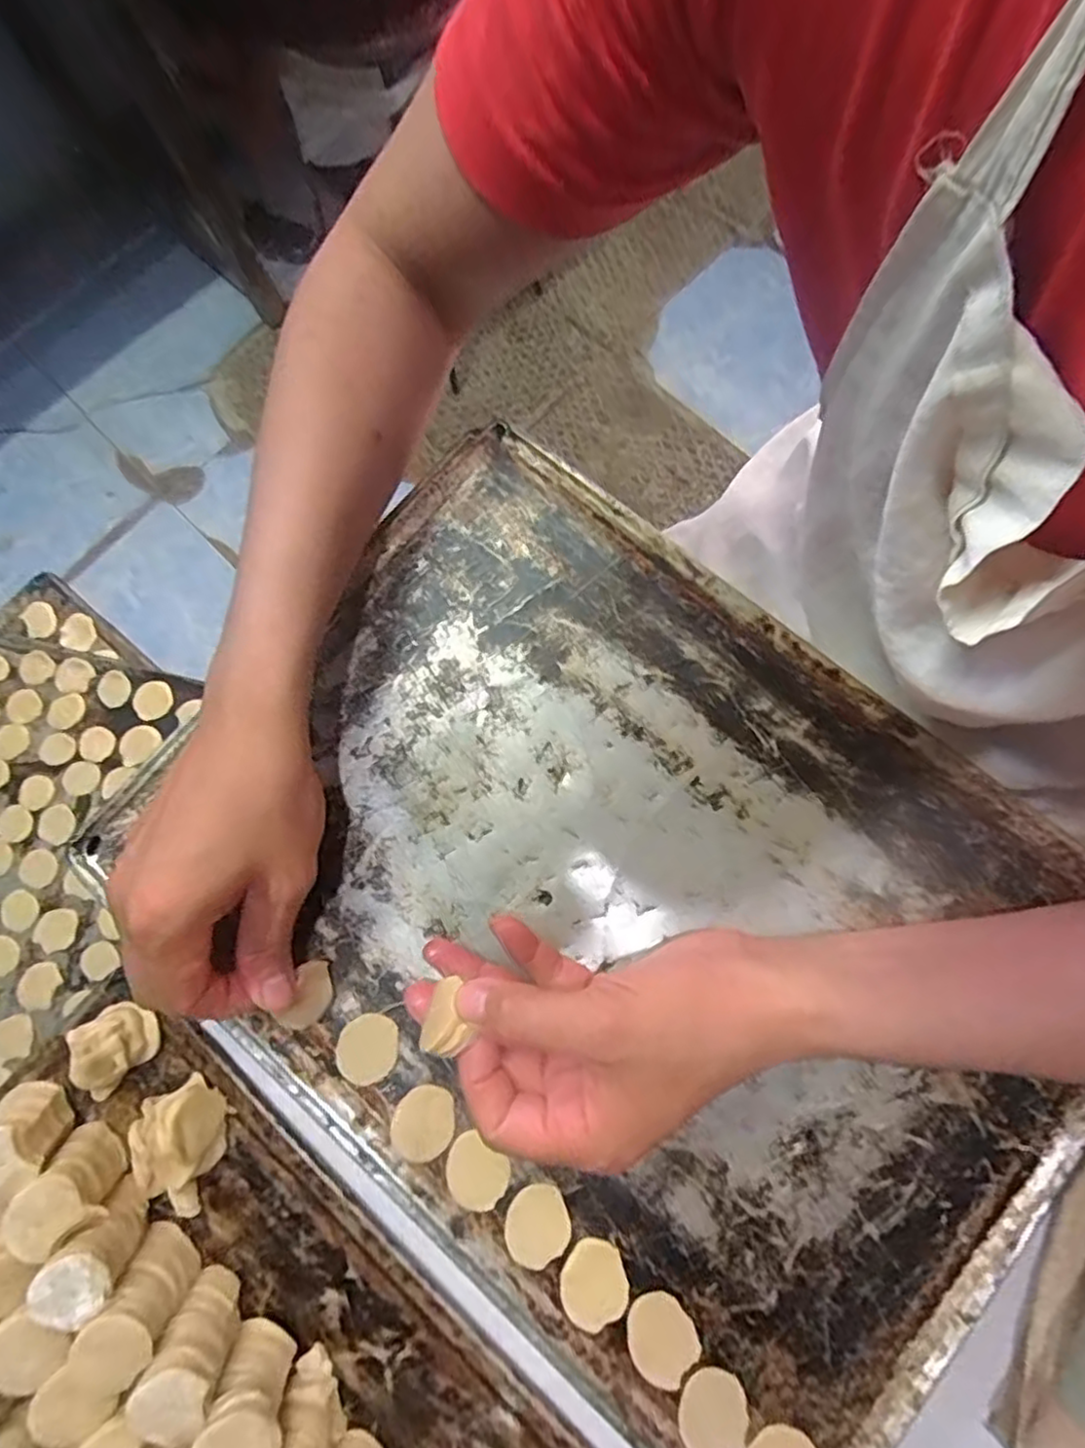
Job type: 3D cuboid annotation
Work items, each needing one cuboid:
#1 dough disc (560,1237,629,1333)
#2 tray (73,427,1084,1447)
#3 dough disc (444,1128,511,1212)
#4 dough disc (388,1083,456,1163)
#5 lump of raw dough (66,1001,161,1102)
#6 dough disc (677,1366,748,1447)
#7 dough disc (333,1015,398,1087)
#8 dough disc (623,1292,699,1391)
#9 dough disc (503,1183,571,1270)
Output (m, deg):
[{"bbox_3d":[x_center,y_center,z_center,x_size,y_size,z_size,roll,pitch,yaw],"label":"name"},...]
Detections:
[{"bbox_3d":[0.023,0.250,0.303,0.029,0.004,0.032,-18,76,-2],"label":"dough disc"},{"bbox_3d":[0.035,0.088,0.337,0.446,0.027,0.335,40,77,10],"label":"tray"},{"bbox_3d":[-0.031,0.208,0.312,0.030,0.004,0.027,36,80,10],"label":"dough disc"},{"bbox_3d":[-0.056,0.188,0.318,0.031,0.004,0.029,-1,76,2],"label":"dough disc"},{"bbox_3d":[-0.210,0.156,0.329,0.039,0.024,0.033,-42,78,-8],"label":"lump of raw dough"},{"bbox_3d":[0.073,0.296,0.290,0.029,0.004,0.030,-1,76,2],"label":"dough disc"},{"bbox_3d":[-0.085,0.157,0.326,0.031,0.004,0.029,-1,76,2],"label":"dough disc"},{"bbox_3d":[0.053,0.270,0.297,0.029,0.004,0.033,-26,76,-4],"label":"dough disc"},{"bbox_3d":[-0.003,0.229,0.308,0.030,0.004,0.030,-1,76,2],"label":"dough disc"}]

